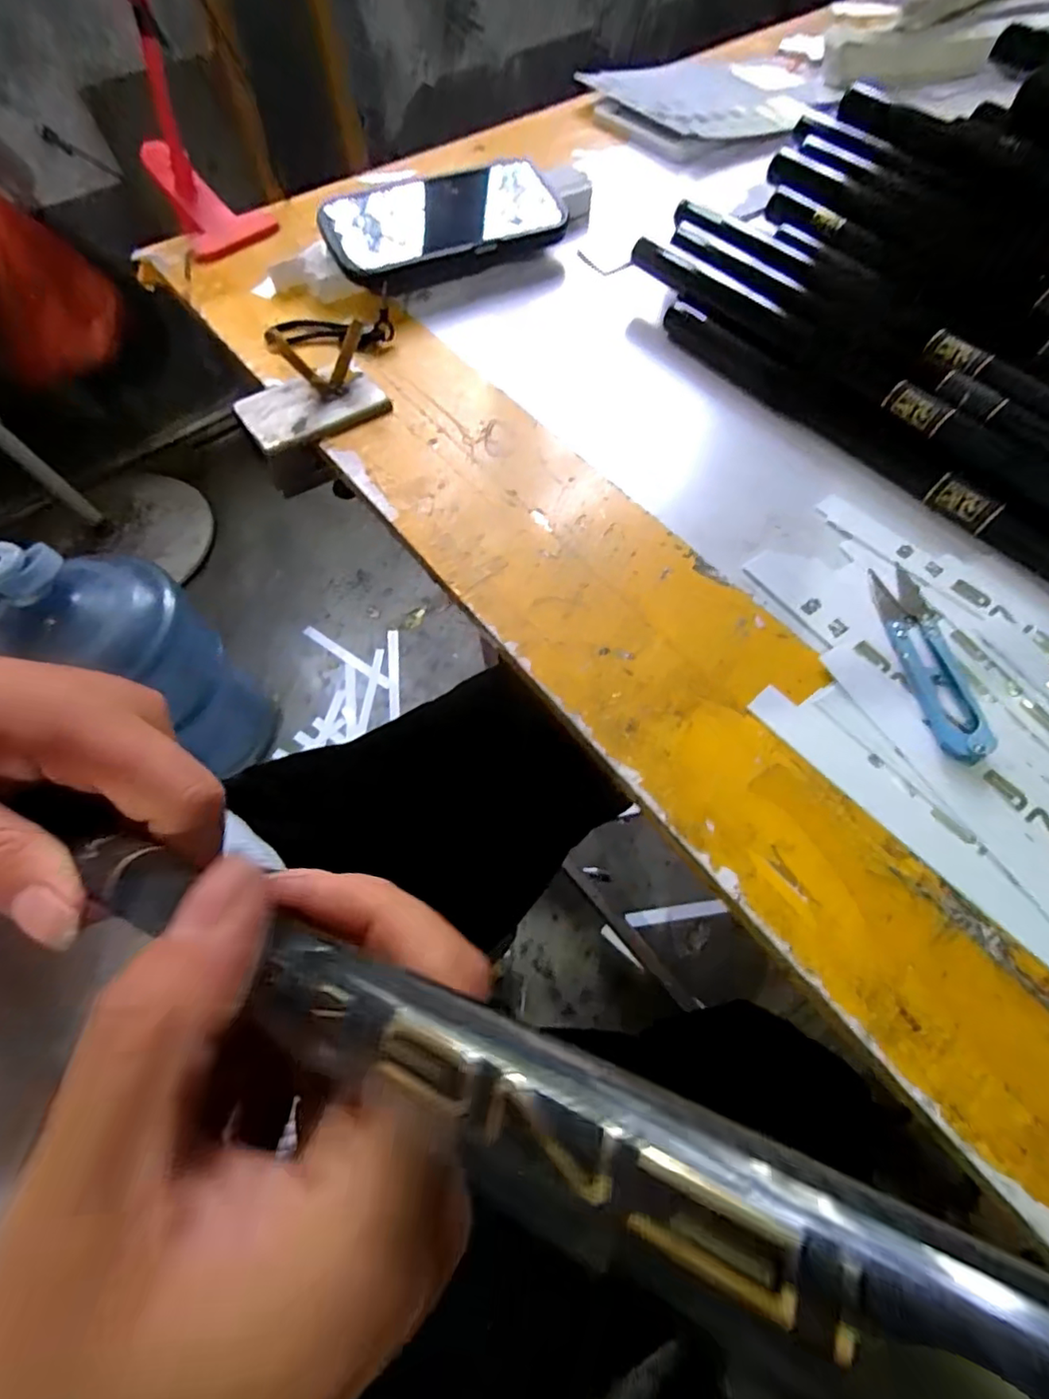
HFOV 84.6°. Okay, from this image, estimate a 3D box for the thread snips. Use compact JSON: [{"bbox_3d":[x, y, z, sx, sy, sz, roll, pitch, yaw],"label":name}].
[{"bbox_3d":[0.182,-0.019,0.256,0.027,0.010,0.100,-4,62,0],"label":"thread snips"}]

